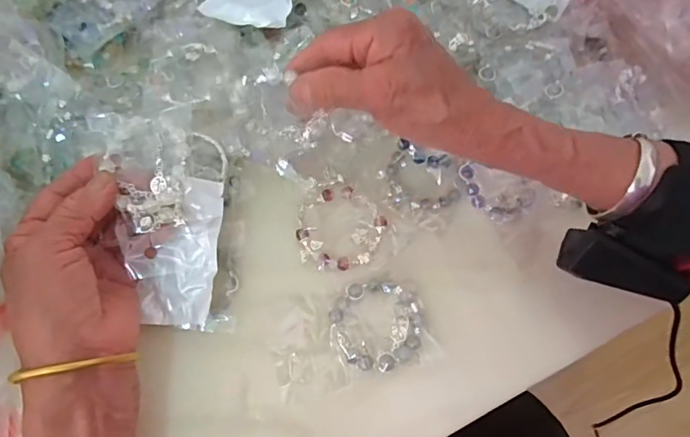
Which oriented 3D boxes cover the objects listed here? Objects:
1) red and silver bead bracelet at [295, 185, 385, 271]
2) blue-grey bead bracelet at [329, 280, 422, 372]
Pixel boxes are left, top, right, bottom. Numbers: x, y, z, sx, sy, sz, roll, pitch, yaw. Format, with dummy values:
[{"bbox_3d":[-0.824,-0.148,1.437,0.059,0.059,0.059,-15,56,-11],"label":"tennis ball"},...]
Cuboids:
[{"bbox_3d":[-0.004,0.007,0.328,0.059,0.006,0.061,21,67,8],"label":"red and silver bead bracelet"},{"bbox_3d":[0.021,0.069,0.302,0.058,0.005,0.057,1,66,-1],"label":"blue-grey bead bracelet"}]

